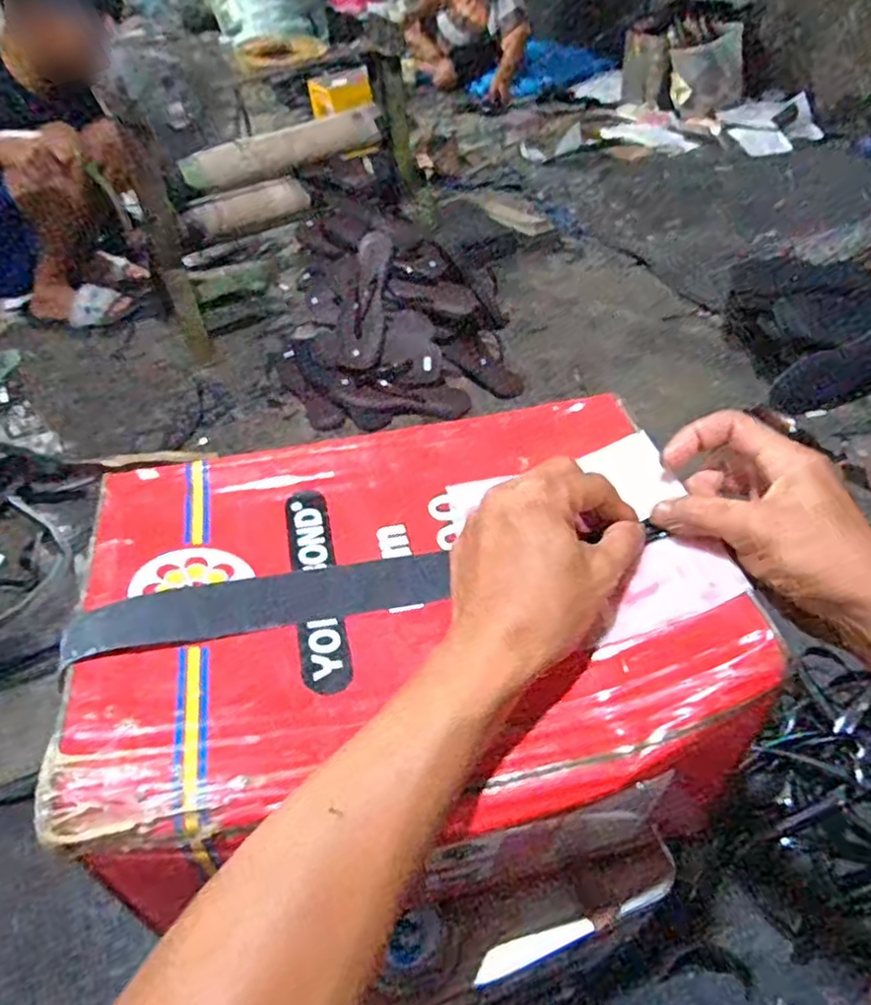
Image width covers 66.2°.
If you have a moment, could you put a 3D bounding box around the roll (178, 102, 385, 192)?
[{"bbox_3d":[-0.303,-0.721,1.355,0.433,0.070,0.055,-28,49,-24],"label":"roll"}]

